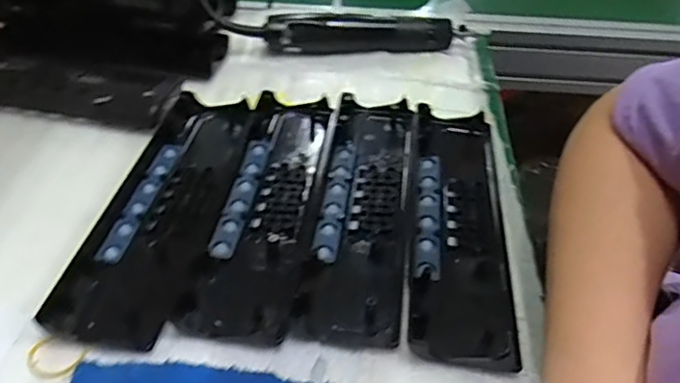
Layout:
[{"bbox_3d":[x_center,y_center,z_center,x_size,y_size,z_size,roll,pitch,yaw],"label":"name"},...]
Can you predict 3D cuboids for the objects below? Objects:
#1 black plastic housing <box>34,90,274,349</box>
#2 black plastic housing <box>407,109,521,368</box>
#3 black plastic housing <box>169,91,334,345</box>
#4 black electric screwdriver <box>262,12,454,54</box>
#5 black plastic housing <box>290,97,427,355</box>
[{"bbox_3d":[-0.124,0.002,0.427,0.076,0.019,0.252,9,42,5],"label":"black plastic housing"},{"bbox_3d":[0.087,0.015,0.425,0.065,0.014,0.255,8,42,3],"label":"black plastic housing"},{"bbox_3d":[-0.054,0.004,0.434,0.069,0.013,0.246,7,42,3],"label":"black plastic housing"},{"bbox_3d":[0.021,-0.167,0.610,0.195,0.036,0.029,-1,43,-7],"label":"black electric screwdriver"},{"bbox_3d":[0.018,0.003,0.432,0.075,0.014,0.247,9,42,5],"label":"black plastic housing"}]

